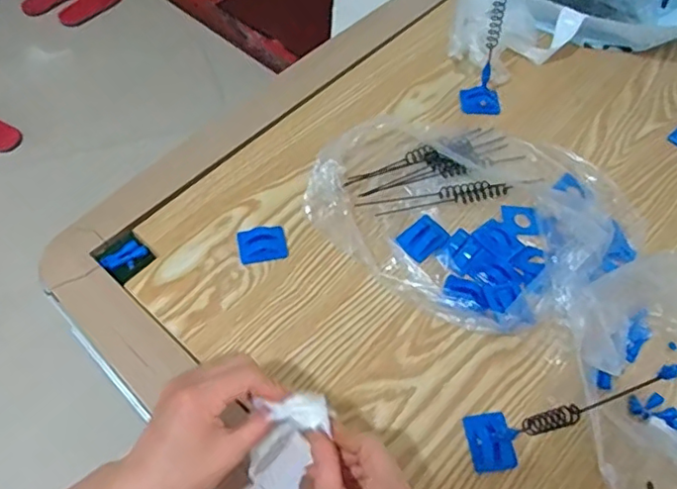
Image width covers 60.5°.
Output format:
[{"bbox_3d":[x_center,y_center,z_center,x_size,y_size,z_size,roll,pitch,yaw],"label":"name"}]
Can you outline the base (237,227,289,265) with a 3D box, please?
[{"bbox_3d":[-0.071,0.001,0.543,0.044,0.006,0.035,-10,59,-9],"label":"base"}]

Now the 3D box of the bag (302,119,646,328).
[{"bbox_3d":[0.137,-0.052,0.558,0.275,0.065,0.237,31,61,15],"label":"bag"}]

